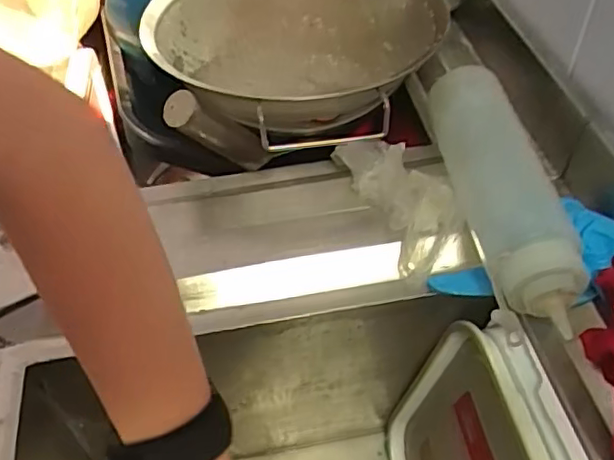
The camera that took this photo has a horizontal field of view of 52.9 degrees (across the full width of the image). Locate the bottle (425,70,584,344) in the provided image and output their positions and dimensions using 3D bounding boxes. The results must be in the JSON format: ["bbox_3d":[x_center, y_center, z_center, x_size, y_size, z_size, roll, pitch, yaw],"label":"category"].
[{"bbox_3d":[0.148,-0.028,0.478,0.051,0.075,0.236,-6,49,-3],"label":"bottle"}]

